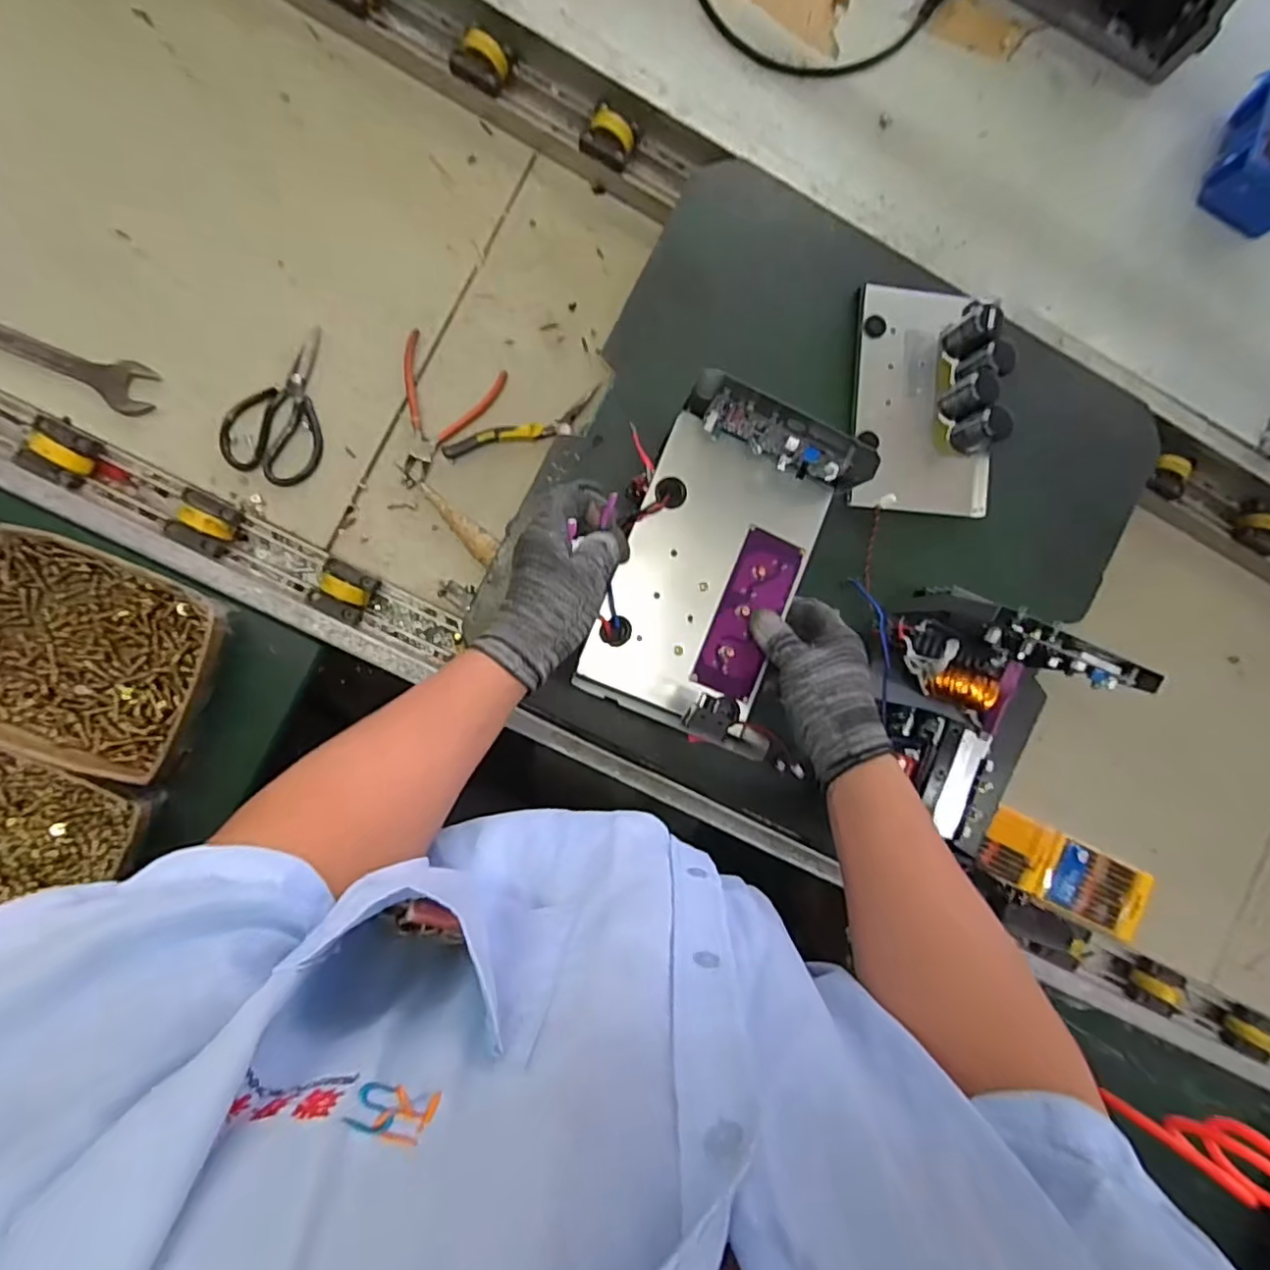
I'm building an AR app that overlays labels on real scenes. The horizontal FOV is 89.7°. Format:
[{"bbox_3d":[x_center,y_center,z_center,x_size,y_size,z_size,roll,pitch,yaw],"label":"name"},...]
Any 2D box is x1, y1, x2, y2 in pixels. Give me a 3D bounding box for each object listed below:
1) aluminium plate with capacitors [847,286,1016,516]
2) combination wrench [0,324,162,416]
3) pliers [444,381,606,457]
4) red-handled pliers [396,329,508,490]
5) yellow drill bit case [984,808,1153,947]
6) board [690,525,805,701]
[{"bbox_3d":[0.300,-0.240,0.644,0.152,0.072,0.229,0,90,-7],"label":"aluminium plate with capacitors"},{"bbox_3d":[-0.621,-0.296,0.625,0.289,0.014,0.050,22,87,-7],"label":"combination wrench"},{"bbox_3d":[-0.115,-0.221,0.691,0.182,0.016,0.054,-25,93,-7],"label":"pliers"},{"bbox_3d":[-0.215,-0.233,0.682,0.103,0.012,0.154,22,87,-7],"label":"red-handled pliers"},{"bbox_3d":[0.524,0.289,0.772,0.241,0.019,0.082,25,87,-6],"label":"yellow drill bit case"},{"bbox_3d":[0.094,-0.017,0.525,0.052,0.015,0.135,23,86,-7],"label":"board"}]

